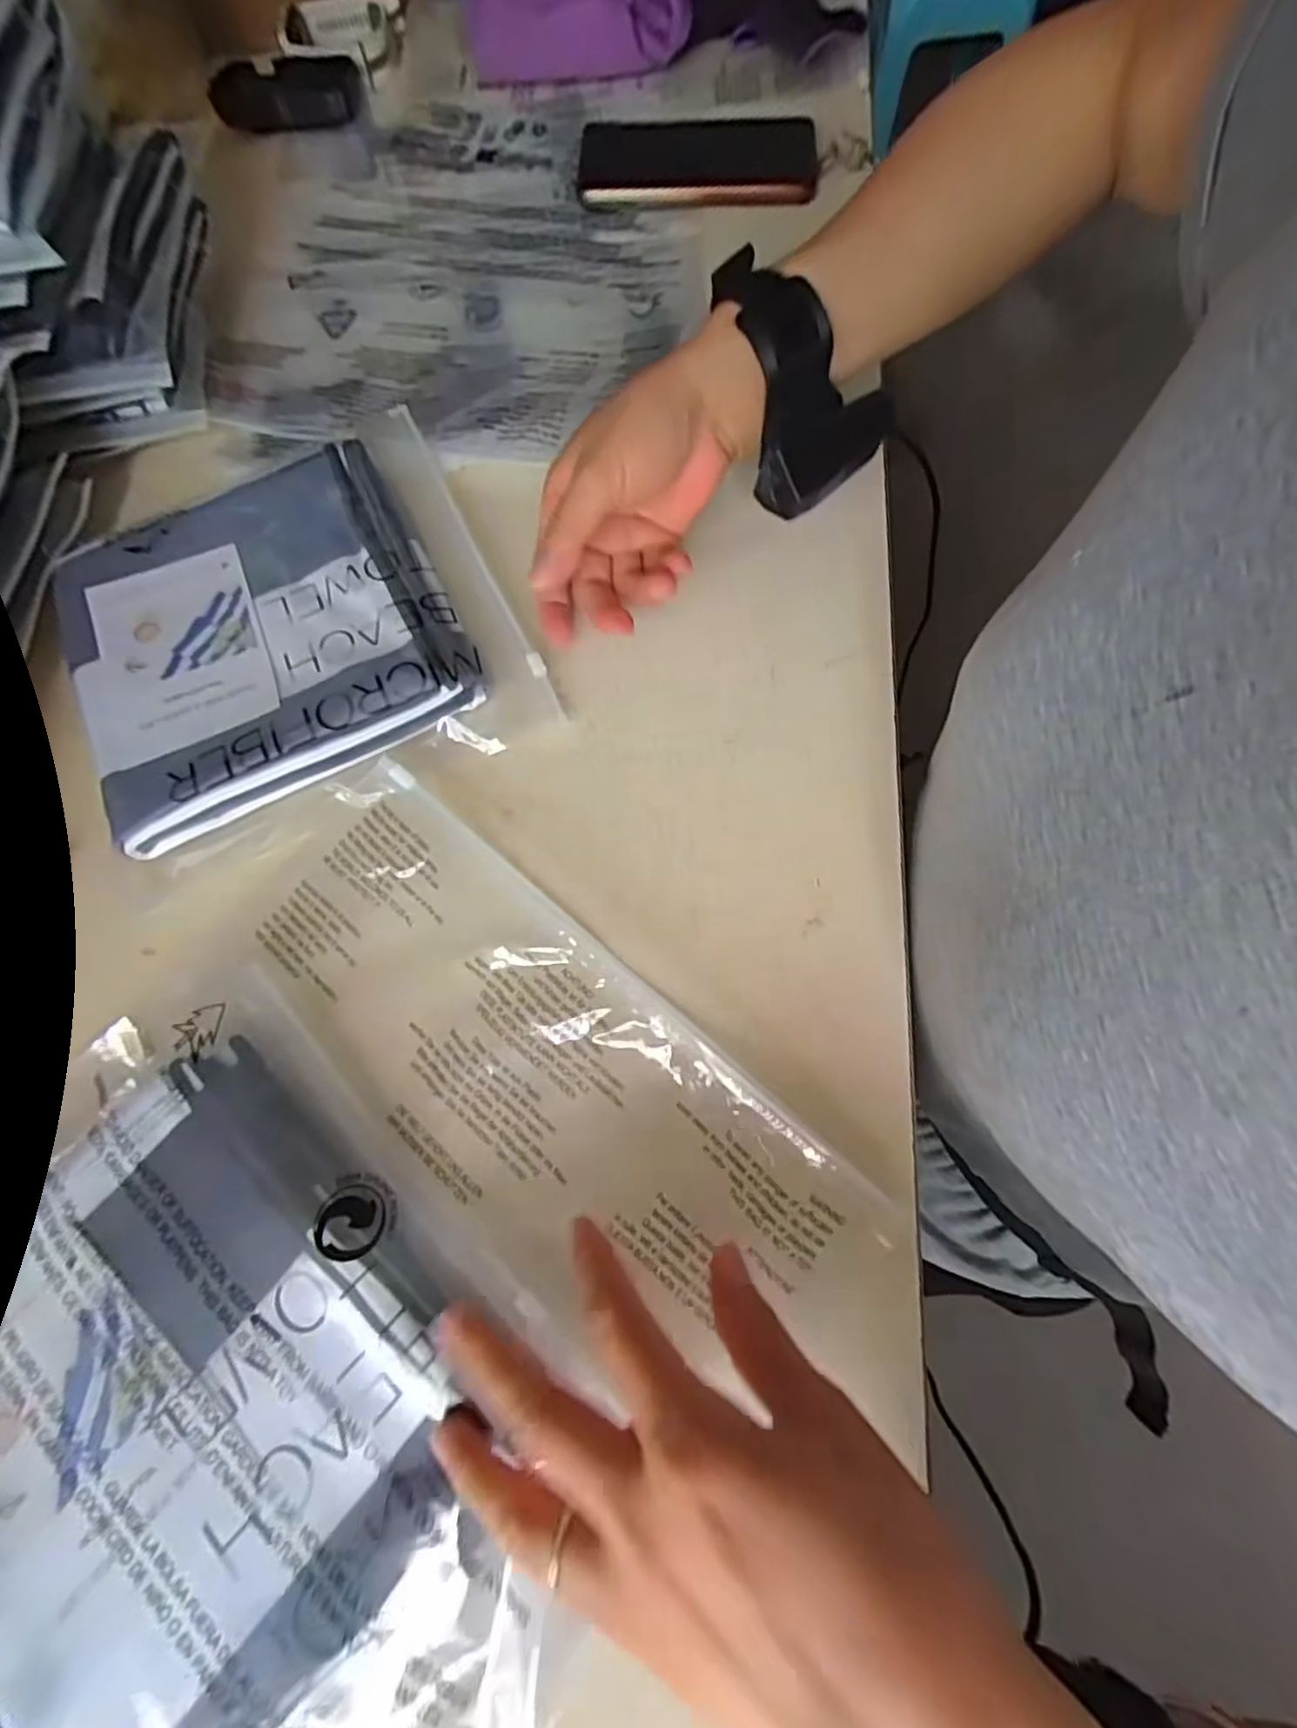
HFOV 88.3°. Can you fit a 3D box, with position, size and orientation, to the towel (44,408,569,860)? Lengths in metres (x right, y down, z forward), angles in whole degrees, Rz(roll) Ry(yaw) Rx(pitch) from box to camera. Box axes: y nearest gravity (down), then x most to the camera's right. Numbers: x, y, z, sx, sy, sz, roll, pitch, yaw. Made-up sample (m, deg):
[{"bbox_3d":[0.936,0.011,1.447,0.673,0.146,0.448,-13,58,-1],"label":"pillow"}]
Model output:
[{"bbox_3d":[-0.188,-0.129,0.346,0.215,0.020,0.222,-25,71,-8],"label":"towel"}]

